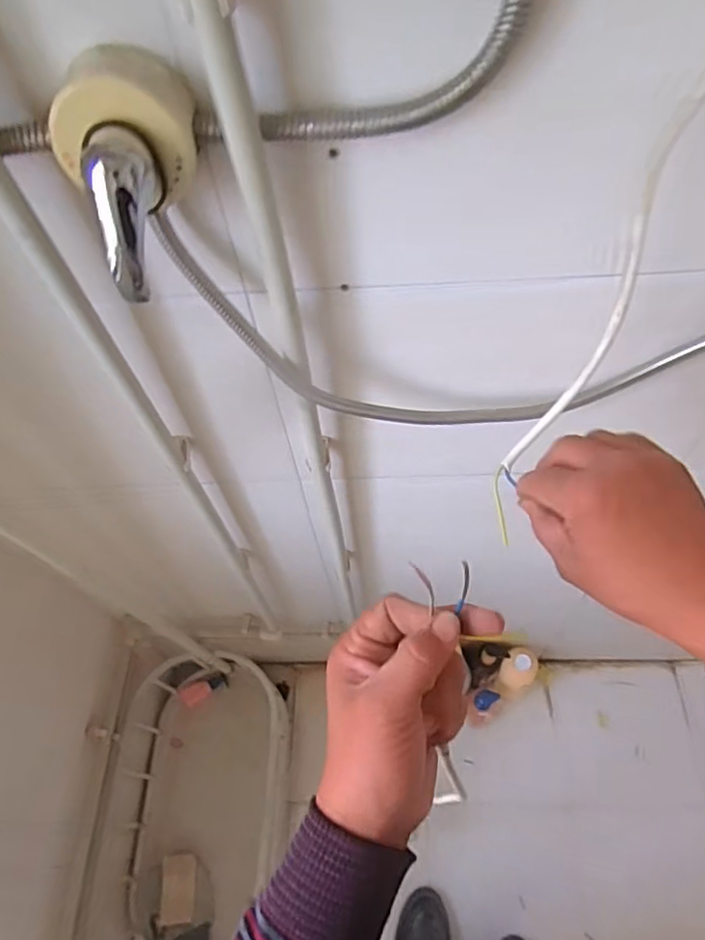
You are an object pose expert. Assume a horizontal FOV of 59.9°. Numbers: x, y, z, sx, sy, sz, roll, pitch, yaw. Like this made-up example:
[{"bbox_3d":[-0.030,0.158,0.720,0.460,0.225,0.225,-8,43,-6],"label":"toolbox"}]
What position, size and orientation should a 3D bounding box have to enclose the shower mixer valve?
[{"bbox_3d":[-0.127,-0.178,0.365,0.083,0.110,0.070,-18,60,-6],"label":"shower mixer valve"}]

